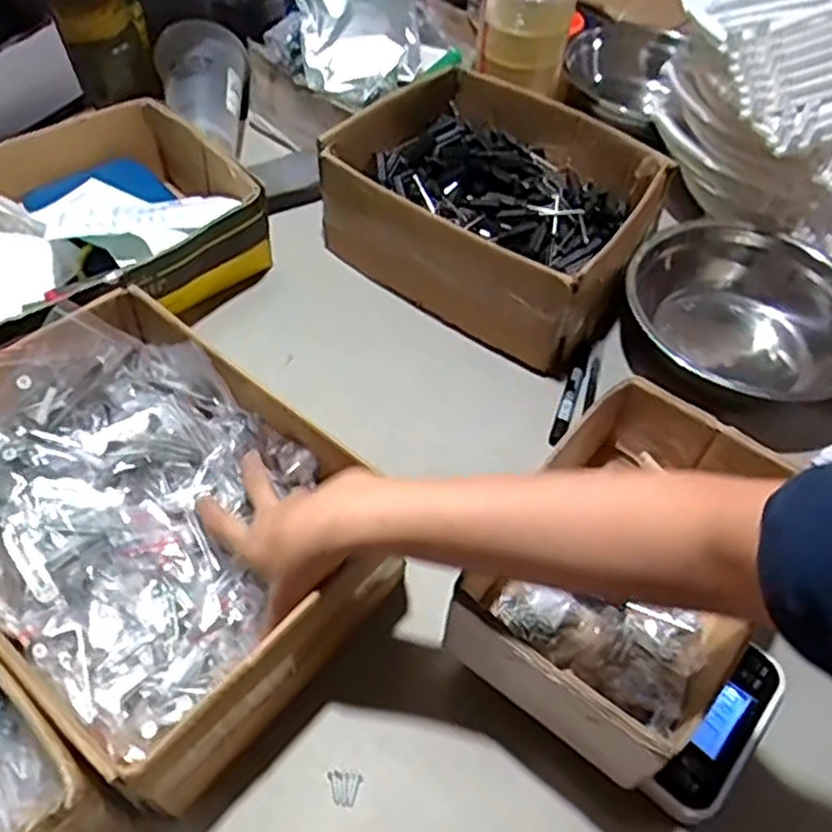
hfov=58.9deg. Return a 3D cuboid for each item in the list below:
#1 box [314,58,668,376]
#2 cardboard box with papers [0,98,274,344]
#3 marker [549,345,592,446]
[{"bbox_3d":[0.088,-0.230,0.812,0.328,0.115,0.305,33,57,19],"label":"box"},{"bbox_3d":[-0.335,-0.173,0.732,0.273,0.092,0.340,38,59,22],"label":"cardboard box with papers"},{"bbox_3d":[0.154,-0.024,0.732,0.014,0.012,0.135,19,54,10],"label":"marker"}]

